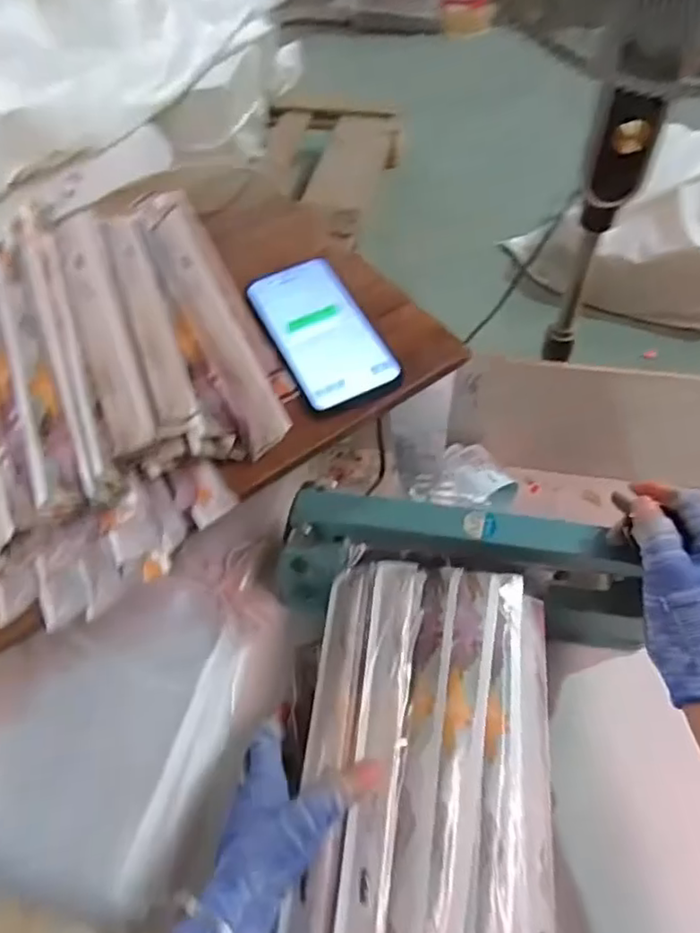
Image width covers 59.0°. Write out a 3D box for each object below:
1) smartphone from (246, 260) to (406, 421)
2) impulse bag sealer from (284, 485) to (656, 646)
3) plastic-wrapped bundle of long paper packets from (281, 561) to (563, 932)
[{"bbox_3d":[-0.026,-0.115,0.510,0.077,0.011,0.160,-22,58,-10],"label":"smartphone"},{"bbox_3d":[0.094,0.082,0.499,0.290,0.135,0.062,10,58,4],"label":"impulse bag sealer"},{"bbox_3d":[0.048,0.219,0.387,0.154,0.062,0.318,4,61,6],"label":"plastic-wrapped bundle of long paper packets"}]

